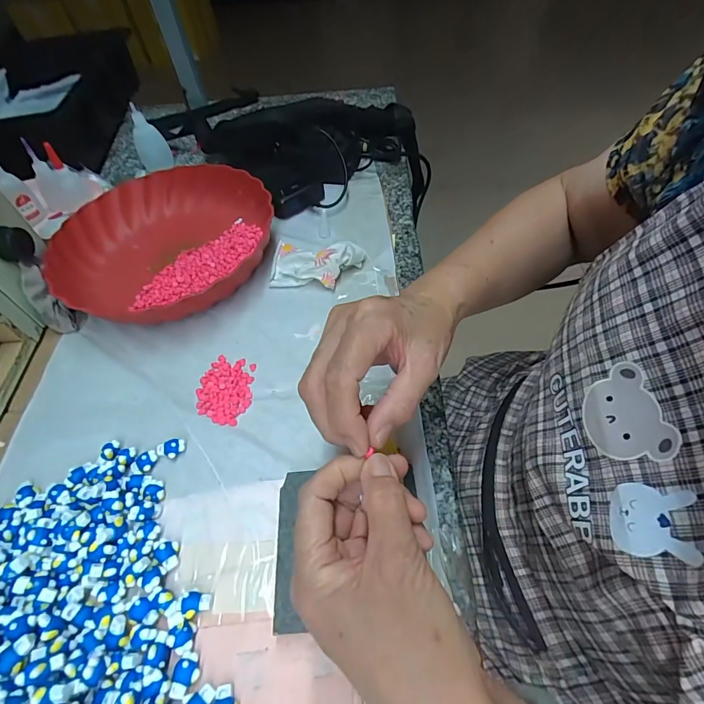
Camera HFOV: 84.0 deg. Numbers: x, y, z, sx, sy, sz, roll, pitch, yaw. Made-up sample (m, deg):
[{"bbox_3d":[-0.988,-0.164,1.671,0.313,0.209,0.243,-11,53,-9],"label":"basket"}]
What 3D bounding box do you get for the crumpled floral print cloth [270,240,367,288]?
[{"bbox_3d":[-0.039,-0.100,0.422,0.100,0.030,0.062,6,54,7],"label":"crumpled floral print cloth"}]

